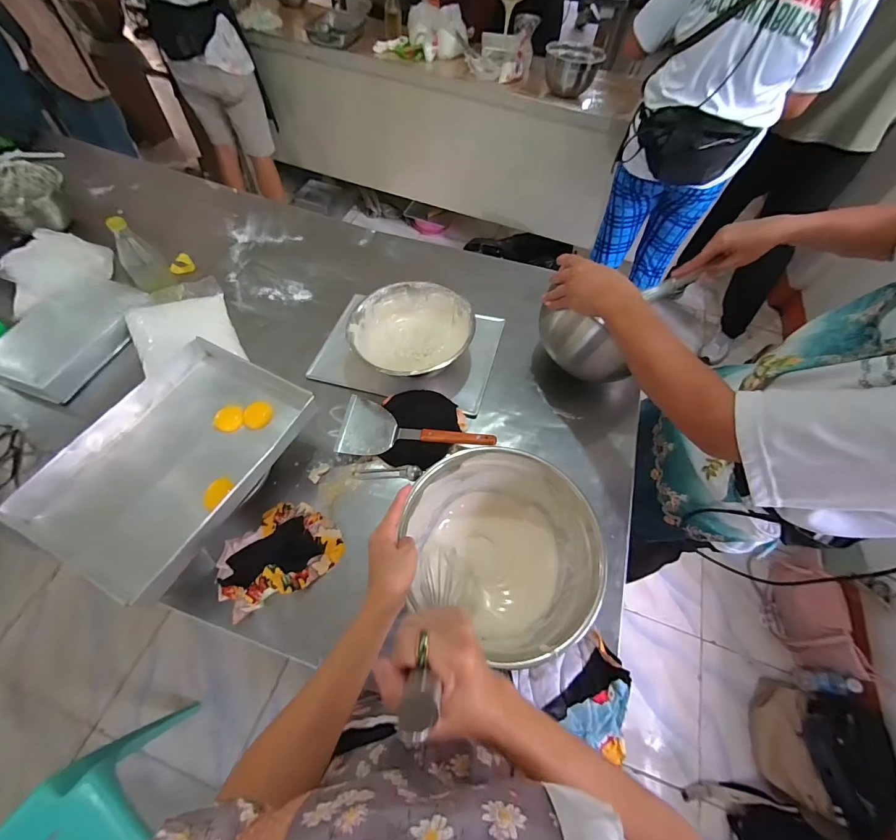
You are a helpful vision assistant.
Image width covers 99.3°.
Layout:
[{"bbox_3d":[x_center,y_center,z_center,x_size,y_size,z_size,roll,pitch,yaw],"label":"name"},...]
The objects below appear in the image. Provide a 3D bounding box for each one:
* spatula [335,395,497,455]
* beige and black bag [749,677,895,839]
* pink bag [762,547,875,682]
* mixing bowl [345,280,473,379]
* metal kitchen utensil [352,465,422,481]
[{"bbox_3d":[-0.054,0.023,0.667,0.258,0.051,0.109,9,60,1],"label":"spatula"},{"bbox_3d":[0.979,0.875,1.018,0.154,0.246,0.283,18,61,6],"label":"beige and black bag"},{"bbox_3d":[1.117,0.601,1.199,0.086,0.205,0.332,2,60,-3],"label":"pink bag"},{"bbox_3d":[-0.071,-0.164,0.737,0.222,0.081,0.216,2,60,-3],"label":"mixing bowl"},{"bbox_3d":[-0.103,0.089,0.646,0.115,0.017,0.024,4,60,-2],"label":"metal kitchen utensil"}]

